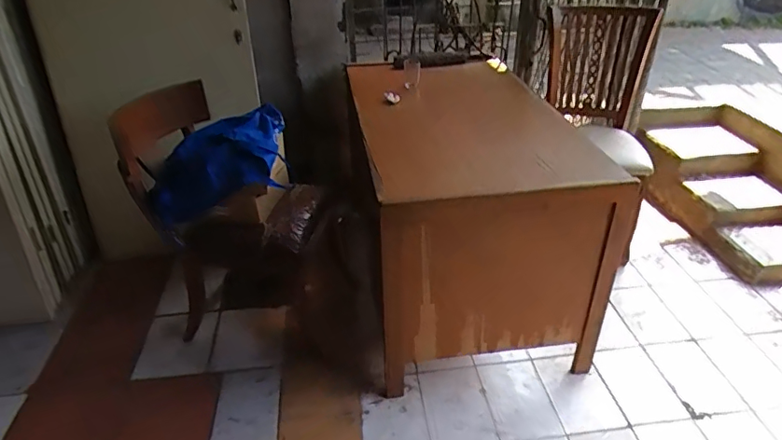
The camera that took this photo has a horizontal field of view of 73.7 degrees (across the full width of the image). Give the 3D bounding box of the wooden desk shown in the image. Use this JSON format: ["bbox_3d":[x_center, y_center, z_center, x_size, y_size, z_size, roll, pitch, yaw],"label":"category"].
[{"bbox_3d":[0.237,-0.093,1.866,0.716,0.834,0.977,-7,34,-8],"label":"wooden desk"}]

